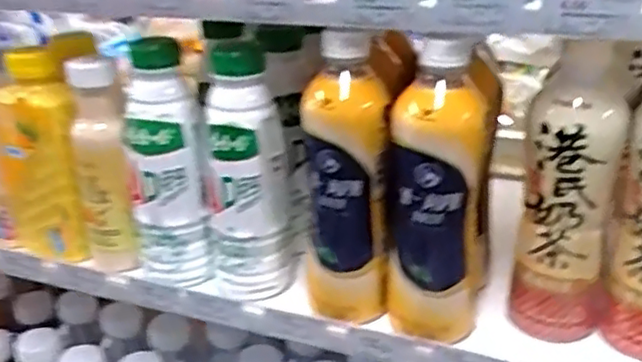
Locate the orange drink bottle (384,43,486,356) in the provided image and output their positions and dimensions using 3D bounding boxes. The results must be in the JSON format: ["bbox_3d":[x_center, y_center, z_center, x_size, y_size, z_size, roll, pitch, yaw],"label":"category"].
[{"bbox_3d":[0.077,0.011,0.459,0.062,0.207,0.058,2,25,6],"label":"orange drink bottle"}]

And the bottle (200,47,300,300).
[{"bbox_3d":[-0.055,-0.004,0.531,0.072,0.180,0.066,-2,25,-3],"label":"bottle"}]

